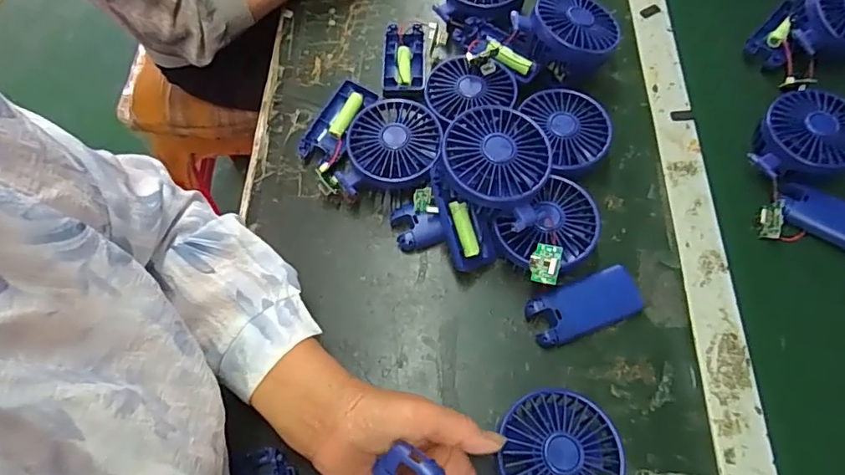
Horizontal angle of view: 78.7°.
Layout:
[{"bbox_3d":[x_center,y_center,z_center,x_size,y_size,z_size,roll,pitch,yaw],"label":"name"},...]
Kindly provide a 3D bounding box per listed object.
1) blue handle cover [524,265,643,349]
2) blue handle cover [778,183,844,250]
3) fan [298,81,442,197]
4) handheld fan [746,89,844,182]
[{"bbox_3d":[0.137,0.057,0.434,0.095,0.022,0.040,-22,66,-7],"label":"blue handle cover"},{"bbox_3d":[0.371,-0.016,0.468,0.089,0.023,0.040,31,71,16],"label":"blue handle cover"},{"bbox_3d":[-0.051,-0.088,0.495,0.138,0.046,0.104,32,71,16],"label":"fan"},{"bbox_3d":[0.362,-0.090,0.489,0.083,0.050,0.096,39,73,18],"label":"handheld fan"}]

